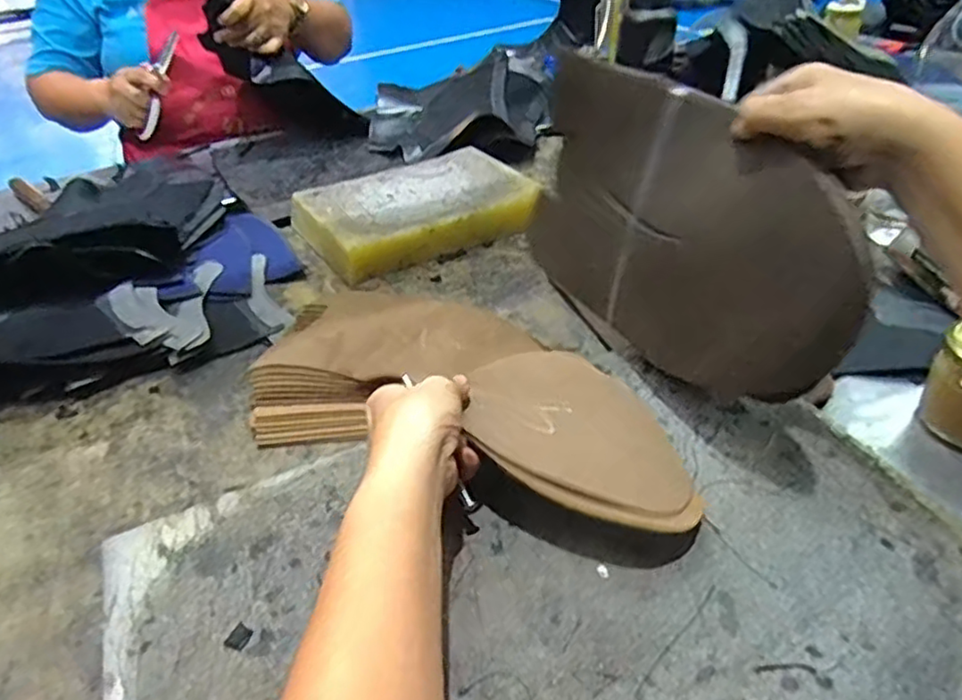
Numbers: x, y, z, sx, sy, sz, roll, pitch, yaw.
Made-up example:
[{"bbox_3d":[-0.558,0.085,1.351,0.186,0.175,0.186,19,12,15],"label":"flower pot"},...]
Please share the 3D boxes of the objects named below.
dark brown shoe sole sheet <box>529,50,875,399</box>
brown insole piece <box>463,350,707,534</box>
[{"bbox_3d":[0.116,-0.072,0.441,0.033,0.168,0.274,-3,40,-29],"label":"dark brown shoe sole sheet"},{"bbox_3d":[0.060,0.051,0.428,0.133,0.011,0.181,-14,35,-35],"label":"brown insole piece"}]

